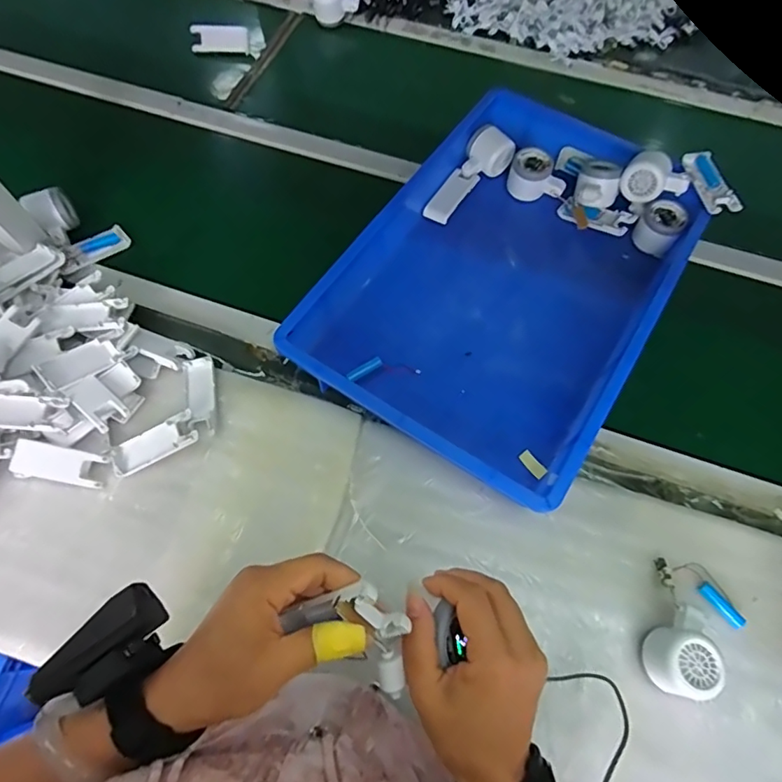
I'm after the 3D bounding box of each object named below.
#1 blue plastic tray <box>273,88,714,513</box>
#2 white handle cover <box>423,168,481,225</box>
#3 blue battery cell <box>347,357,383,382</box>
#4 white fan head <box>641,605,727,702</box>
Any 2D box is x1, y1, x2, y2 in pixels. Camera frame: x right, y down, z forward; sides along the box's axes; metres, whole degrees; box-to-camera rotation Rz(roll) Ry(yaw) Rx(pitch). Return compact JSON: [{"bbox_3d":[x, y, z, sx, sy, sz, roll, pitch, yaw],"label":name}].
[{"bbox_3d":[0.156,-0.153,0.671,0.361,0.069,0.527,31,69,12],"label":"blue plastic tray"},{"bbox_3d":[0.090,-0.293,0.756,0.038,0.013,0.107,31,69,12],"label":"white handle cover"},{"bbox_3d":[-0.033,-0.027,0.636,0.045,0.011,0.012,-30,70,-14],"label":"blue battery cell"},{"bbox_3d":[0.286,0.253,0.493,0.058,0.049,0.083,29,69,12],"label":"white fan head"}]

